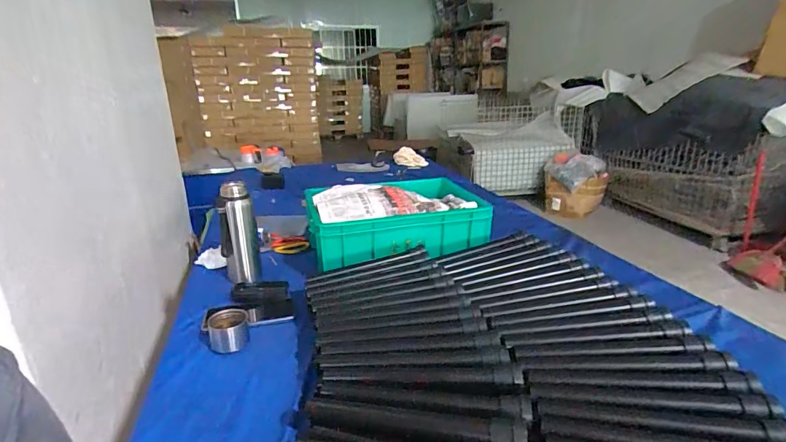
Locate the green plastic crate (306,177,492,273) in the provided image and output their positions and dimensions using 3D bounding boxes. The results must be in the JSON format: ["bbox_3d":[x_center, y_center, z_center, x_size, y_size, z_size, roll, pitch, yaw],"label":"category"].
[{"bbox_3d":[-0.001,-0.010,1.049,0.411,0.124,0.285,-6,20,-15],"label":"green plastic crate"}]

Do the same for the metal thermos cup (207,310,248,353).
[{"bbox_3d":[-0.275,0.186,0.706,0.064,0.048,0.058,-8,20,-19],"label":"metal thermos cup"}]

